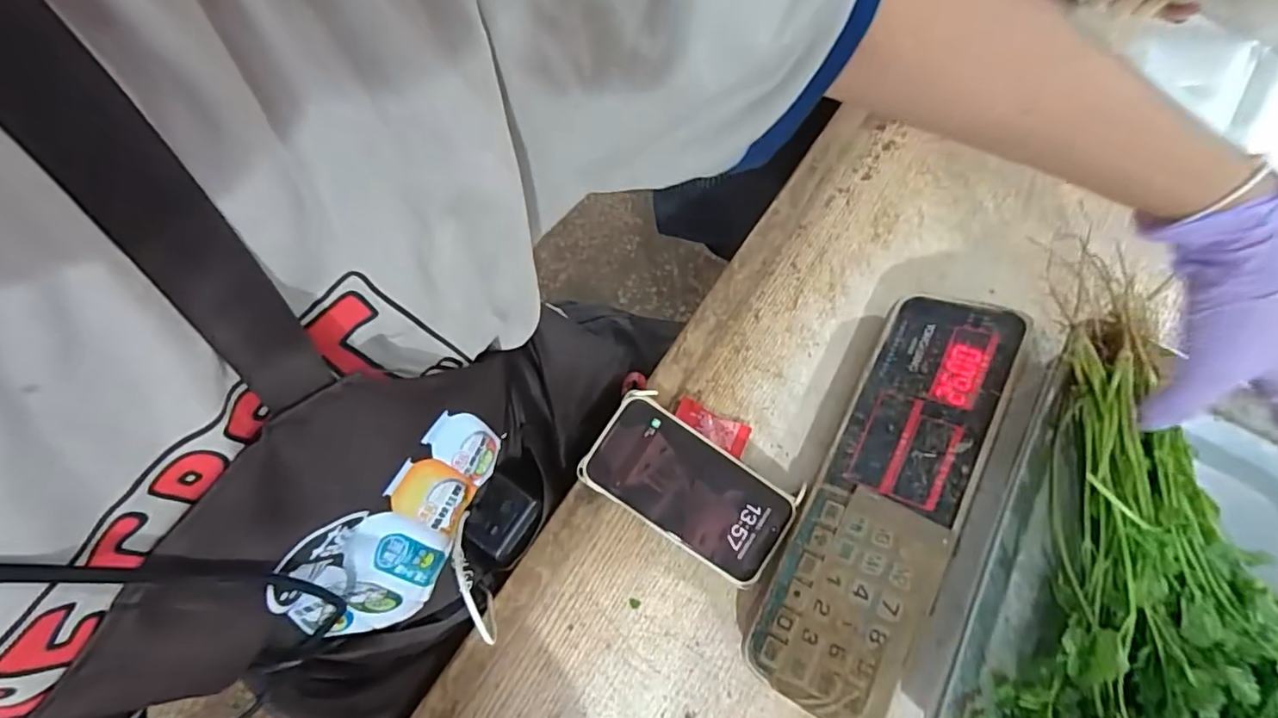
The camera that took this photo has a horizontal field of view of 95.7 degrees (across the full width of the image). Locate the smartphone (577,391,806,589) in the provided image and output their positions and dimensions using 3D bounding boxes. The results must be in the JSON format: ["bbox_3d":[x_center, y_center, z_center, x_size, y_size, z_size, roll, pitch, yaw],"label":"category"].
[{"bbox_3d":[0.040,0.104,0.459,0.165,0.007,0.085,32,83,-3],"label":"smartphone"}]

